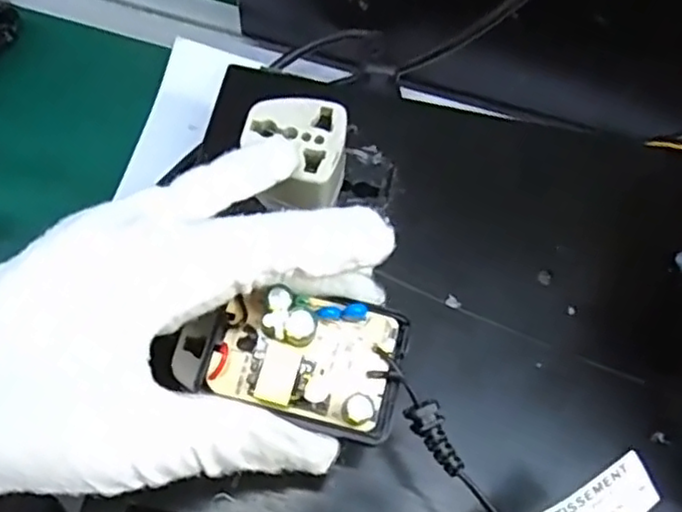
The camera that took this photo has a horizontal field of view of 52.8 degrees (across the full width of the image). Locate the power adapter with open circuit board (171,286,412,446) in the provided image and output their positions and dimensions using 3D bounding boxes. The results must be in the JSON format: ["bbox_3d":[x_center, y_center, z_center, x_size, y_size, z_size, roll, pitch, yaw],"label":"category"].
[{"bbox_3d":[-0.014,0.027,0.200,0.064,0.020,0.037,14,69,8],"label":"power adapter with open circuit board"}]

